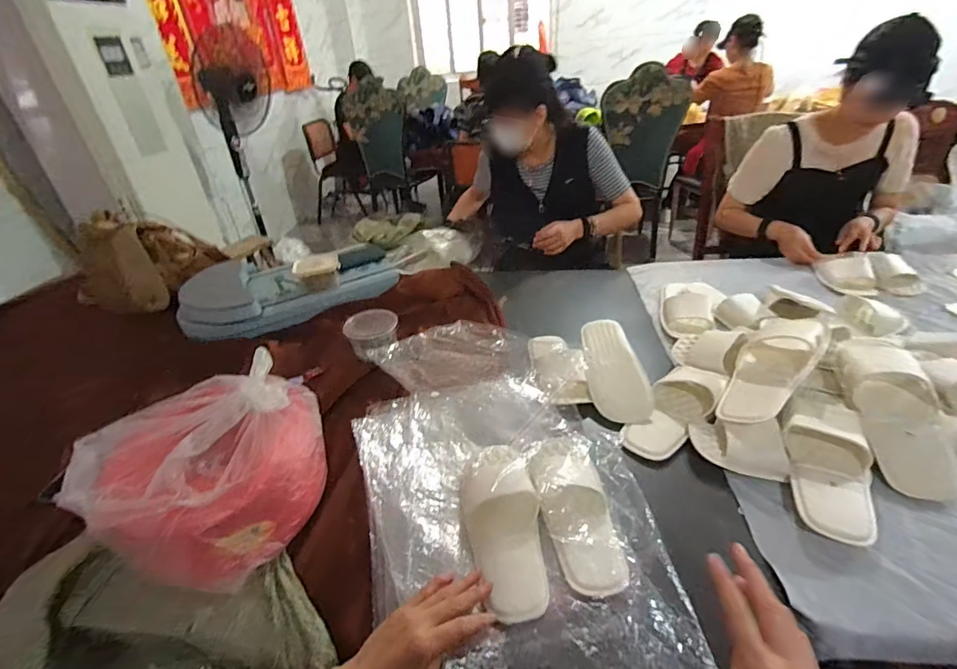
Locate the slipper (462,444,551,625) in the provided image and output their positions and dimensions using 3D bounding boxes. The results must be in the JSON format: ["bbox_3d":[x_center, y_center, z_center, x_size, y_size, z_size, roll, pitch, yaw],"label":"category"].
[{"bbox_3d":[0.032,0.245,0.607,0.095,0.045,0.243,-8,43,-5],"label":"slipper"}]

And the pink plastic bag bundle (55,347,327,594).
[{"bbox_3d":[-0.376,0.182,0.665,0.257,0.145,0.300,4,34,14],"label":"pink plastic bag bundle"}]

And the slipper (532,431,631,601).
[{"bbox_3d":[0.132,0.231,0.626,0.092,0.044,0.234,-8,33,-4],"label":"slipper"}]

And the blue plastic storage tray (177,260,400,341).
[{"bbox_3d":[-0.511,-0.135,1.219,0.529,0.100,0.263,-22,36,-24],"label":"blue plastic storage tray"}]

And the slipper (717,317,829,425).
[{"bbox_3d":[0.493,0.047,0.754,0.279,0.045,0.115,-45,26,-27],"label":"slipper"}]

